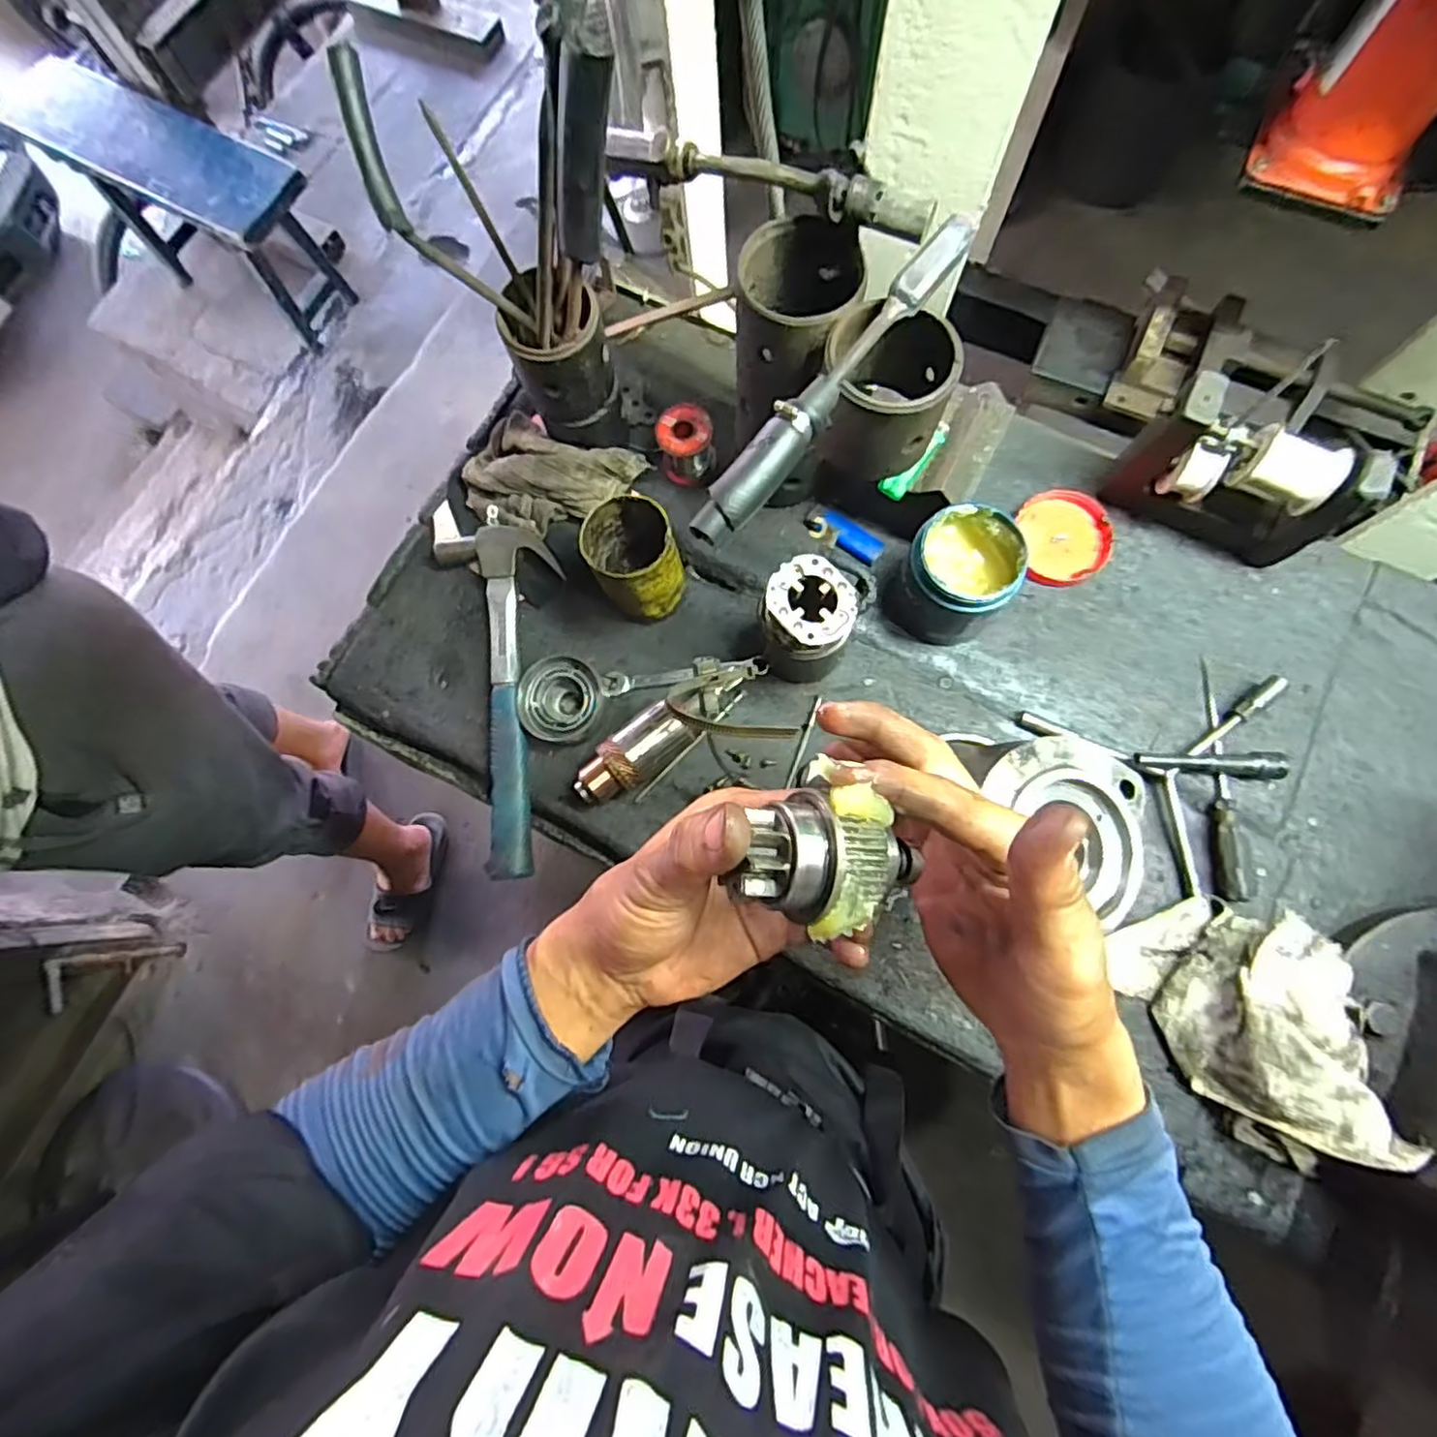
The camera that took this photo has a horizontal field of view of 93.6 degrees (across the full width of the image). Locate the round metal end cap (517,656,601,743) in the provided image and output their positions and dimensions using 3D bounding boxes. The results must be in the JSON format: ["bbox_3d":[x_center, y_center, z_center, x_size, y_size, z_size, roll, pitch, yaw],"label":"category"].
[{"bbox_3d":[-0.145,-0.016,0.628,0.074,0.031,0.077,0,76,2],"label":"round metal end cap"}]

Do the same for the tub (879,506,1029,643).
[{"bbox_3d":[0.206,-0.121,0.591,0.086,0.103,0.084,0,76,2],"label":"tub"}]

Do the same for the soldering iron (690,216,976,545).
[{"bbox_3d":[0.075,-0.214,0.425,0.026,0.027,0.263,39,81,10],"label":"soldering iron"}]

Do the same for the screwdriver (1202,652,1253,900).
[{"bbox_3d":[0.440,0.048,0.583,0.022,0.022,0.210,7,77,3],"label":"screwdriver"}]

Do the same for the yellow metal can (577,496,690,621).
[{"bbox_3d":[-0.074,-0.140,0.605,0.078,0.109,0.079,-27,77,-5],"label":"yellow metal can"}]

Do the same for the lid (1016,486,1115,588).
[{"bbox_3d":[0.333,-0.173,0.644,0.080,0.016,0.095,-2,76,1],"label":"lid"}]

